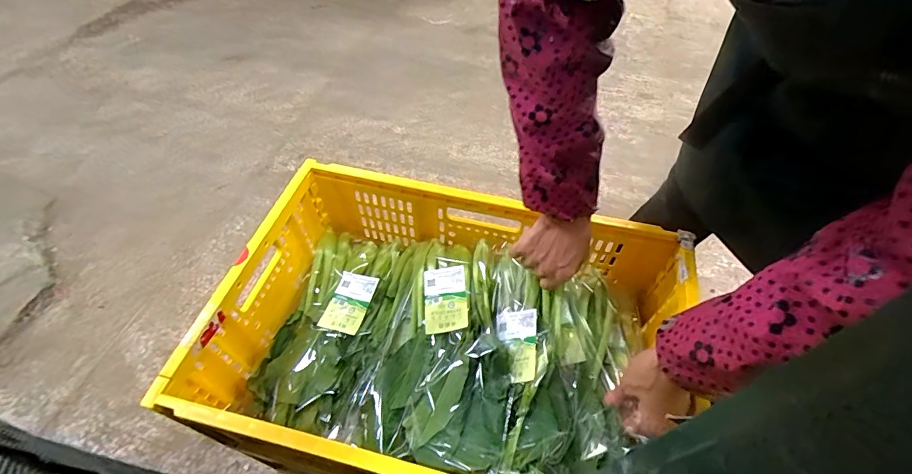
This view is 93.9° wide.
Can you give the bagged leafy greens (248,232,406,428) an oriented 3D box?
[{"bbox_3d":[-0.197,0.119,0.651,0.138,0.045,0.314,11,53,8],"label":"bagged leafy greens"}]

